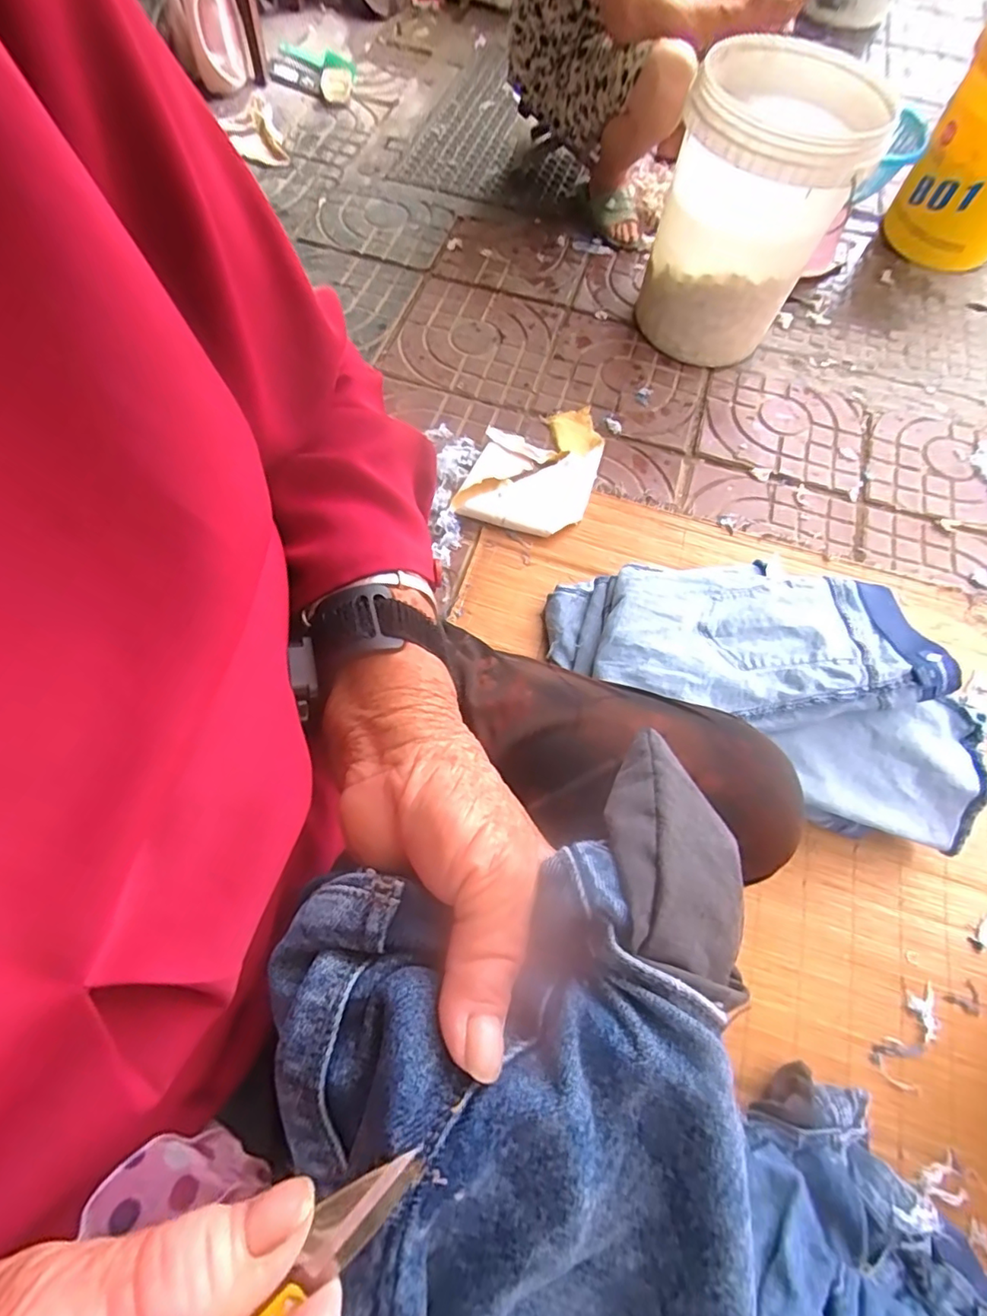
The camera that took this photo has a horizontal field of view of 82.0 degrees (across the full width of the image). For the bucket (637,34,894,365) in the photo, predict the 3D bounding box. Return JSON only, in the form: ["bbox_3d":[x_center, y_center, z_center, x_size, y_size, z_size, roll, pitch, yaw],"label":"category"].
[{"bbox_3d":[0.449,-0.776,1.020,0.289,0.411,0.325,19,67,8],"label":"bucket"}]

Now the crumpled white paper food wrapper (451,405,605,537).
[{"bbox_3d":[0.074,-0.335,0.989,0.203,0.028,0.282,17,66,7],"label":"crumpled white paper food wrapper"}]

